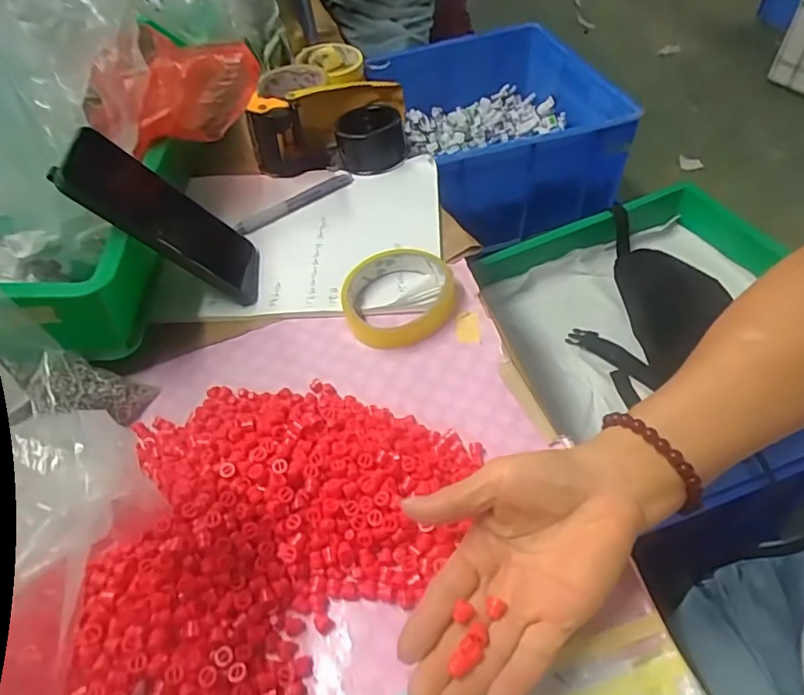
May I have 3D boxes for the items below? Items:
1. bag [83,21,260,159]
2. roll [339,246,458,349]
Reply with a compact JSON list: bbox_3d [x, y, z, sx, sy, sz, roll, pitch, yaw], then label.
[{"bbox_3d":[-0.219,-0.239,0.508,0.171,0.071,0.080,-12,51,-4],"label":"bag"},{"bbox_3d":[-0.003,-0.042,0.449,0.089,0.026,0.087,-3,51,3],"label":"roll"}]

